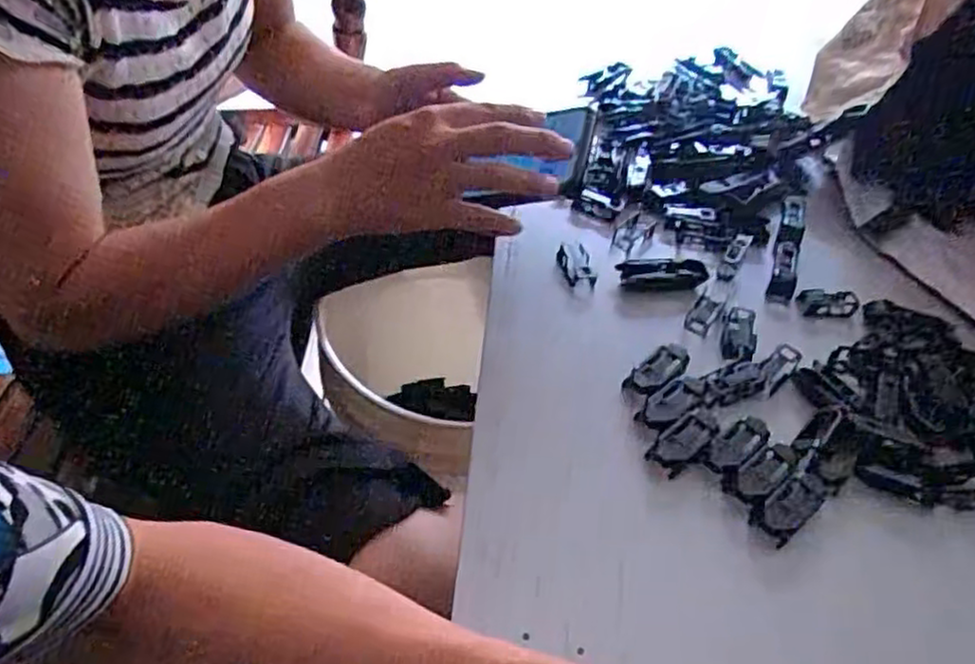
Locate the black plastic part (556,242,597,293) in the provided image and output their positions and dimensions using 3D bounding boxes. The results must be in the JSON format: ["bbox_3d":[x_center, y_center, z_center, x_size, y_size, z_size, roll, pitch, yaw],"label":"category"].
[{"bbox_3d":[0.066,-0.049,0.540,0.024,0.010,0.043,1,45,-10],"label":"black plastic part"}]

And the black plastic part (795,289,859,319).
[{"bbox_3d":[0.249,-0.020,0.534,0.043,0.007,0.025,8,44,-2],"label":"black plastic part"}]

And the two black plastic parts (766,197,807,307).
[{"bbox_3d":[0.239,-0.069,0.574,0.019,0.006,0.139,20,45,10],"label":"two black plastic parts"}]

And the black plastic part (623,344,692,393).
[{"bbox_3d":[0.112,0.025,0.472,0.052,0.007,0.023,-32,58,-34],"label":"black plastic part"}]

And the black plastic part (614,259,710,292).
[{"bbox_3d":[0.130,-0.042,0.537,0.065,0.012,0.029,9,44,-2],"label":"black plastic part"}]

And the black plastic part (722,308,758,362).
[{"bbox_3d":[0.175,0.002,0.504,0.022,0.005,0.054,16,47,9],"label":"black plastic part"}]

